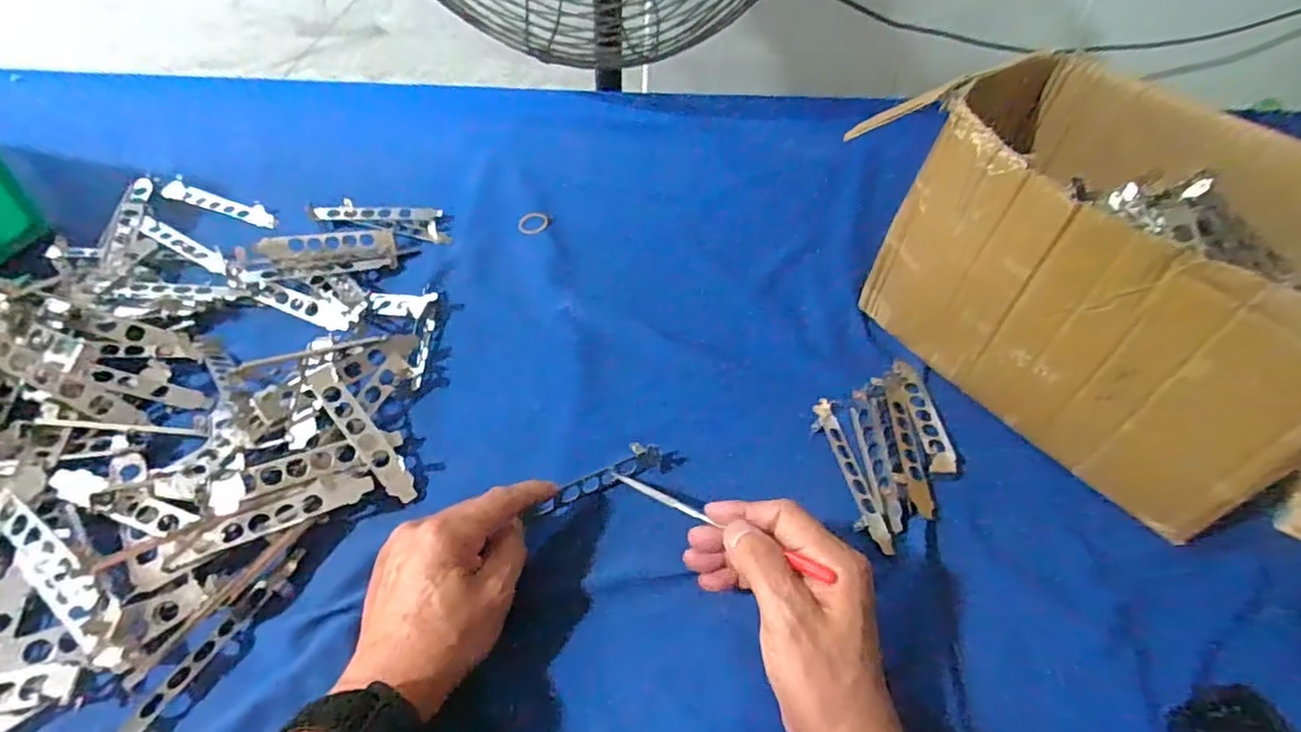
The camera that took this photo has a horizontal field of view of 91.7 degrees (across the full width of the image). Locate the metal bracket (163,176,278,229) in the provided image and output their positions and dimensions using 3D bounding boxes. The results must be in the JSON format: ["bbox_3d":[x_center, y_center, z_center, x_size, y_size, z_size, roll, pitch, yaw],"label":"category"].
[{"bbox_3d":[-0.428,-0.161,0.629,0.128,0.013,0.024,18,50,10],"label":"metal bracket"}]

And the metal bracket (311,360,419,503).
[{"bbox_3d":[-0.202,0.046,0.442,0.019,0.006,0.122,-32,71,-33],"label":"metal bracket"}]

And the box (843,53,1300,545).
[{"bbox_3d":[0.352,-0.054,0.462,0.213,0.192,0.342,-26,55,-26],"label":"box"}]

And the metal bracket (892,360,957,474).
[{"bbox_3d":[0.214,0.036,0.494,0.019,0.011,0.109,2,49,-4],"label":"metal bracket"}]

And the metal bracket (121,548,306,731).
[{"bbox_3d":[-0.248,0.156,0.363,0.015,0.006,0.119,22,51,13],"label":"metal bracket"}]

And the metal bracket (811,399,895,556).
[{"bbox_3d":[0.143,0.076,0.456,0.022,0.006,0.126,-5,50,-10],"label":"metal bracket"}]

